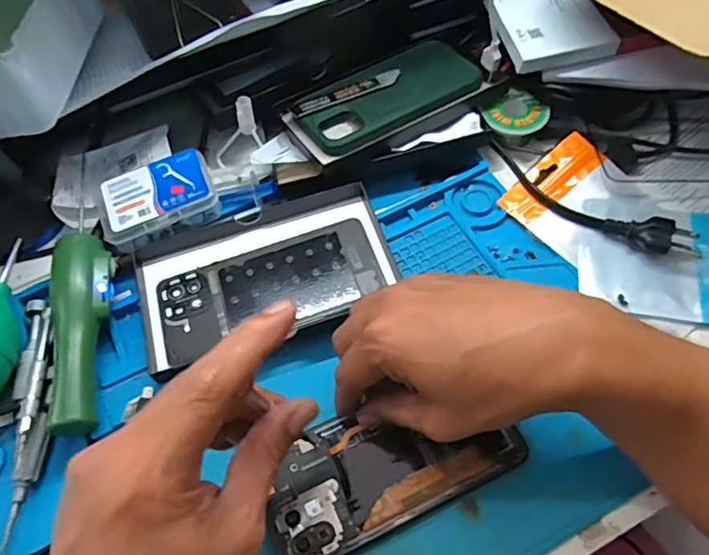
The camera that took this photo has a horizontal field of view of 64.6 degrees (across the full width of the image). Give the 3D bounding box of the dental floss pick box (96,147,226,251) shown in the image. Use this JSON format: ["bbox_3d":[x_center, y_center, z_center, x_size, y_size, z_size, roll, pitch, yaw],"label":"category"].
[{"bbox_3d":[-0.148,-0.058,0.427,0.085,0.034,0.051,-22,60,-8],"label":"dental floss pick box"}]

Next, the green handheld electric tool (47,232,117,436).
[{"bbox_3d":[-0.186,0.035,0.383,0.036,0.033,0.137,-9,59,-1],"label":"green handheld electric tool"}]

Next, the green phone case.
[{"bbox_3d":[0.028,-0.153,0.466,0.153,0.011,0.077,-28,62,-12],"label":"green phone case"}]

